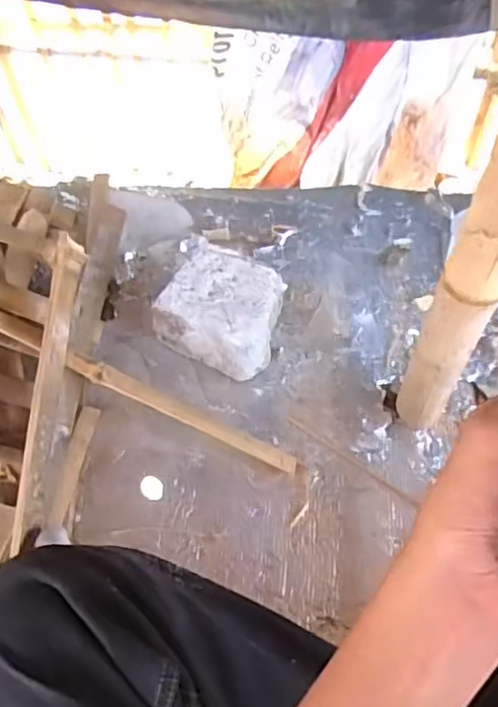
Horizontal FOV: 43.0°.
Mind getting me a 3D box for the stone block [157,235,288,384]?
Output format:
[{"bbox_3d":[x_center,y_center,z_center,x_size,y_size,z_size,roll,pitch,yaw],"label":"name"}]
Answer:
[{"bbox_3d":[-0.028,-0.045,0.737,0.131,0.087,0.113,23,60,15],"label":"stone block"}]

